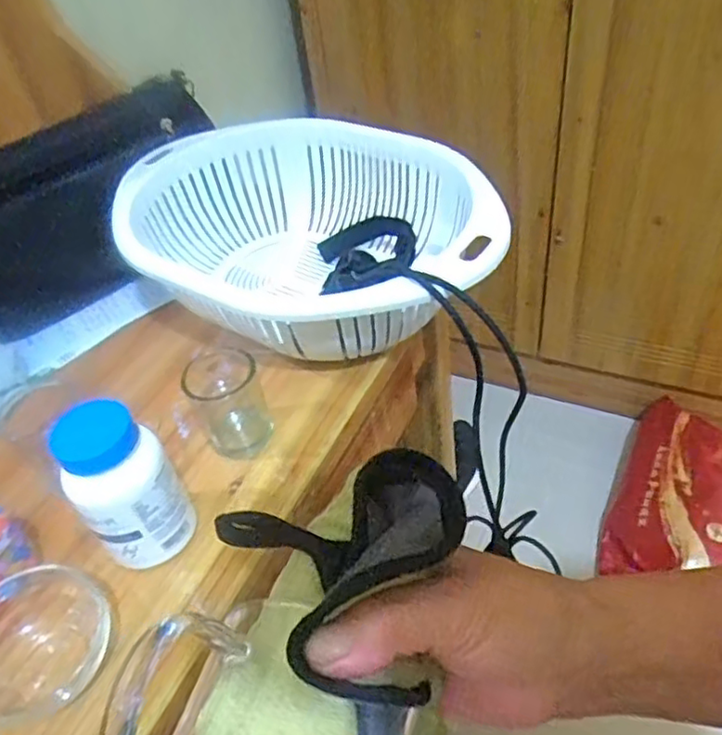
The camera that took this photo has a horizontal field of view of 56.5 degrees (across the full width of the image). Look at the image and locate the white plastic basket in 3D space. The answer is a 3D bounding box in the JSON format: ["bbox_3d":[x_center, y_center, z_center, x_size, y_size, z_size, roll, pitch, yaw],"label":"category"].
[{"bbox_3d":[-0.048,-0.101,0.569,0.321,0.103,0.237,26,53,30],"label":"white plastic basket"}]

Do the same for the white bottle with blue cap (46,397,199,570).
[{"bbox_3d":[-0.145,0.073,0.414,0.060,0.104,0.048,-36,50,-27],"label":"white bottle with blue cap"}]

